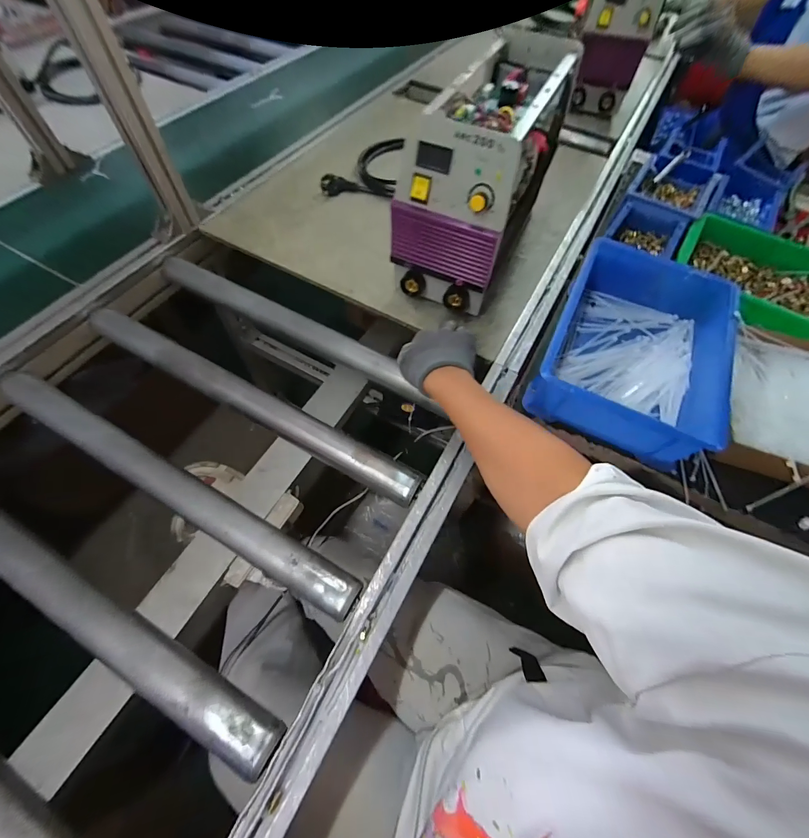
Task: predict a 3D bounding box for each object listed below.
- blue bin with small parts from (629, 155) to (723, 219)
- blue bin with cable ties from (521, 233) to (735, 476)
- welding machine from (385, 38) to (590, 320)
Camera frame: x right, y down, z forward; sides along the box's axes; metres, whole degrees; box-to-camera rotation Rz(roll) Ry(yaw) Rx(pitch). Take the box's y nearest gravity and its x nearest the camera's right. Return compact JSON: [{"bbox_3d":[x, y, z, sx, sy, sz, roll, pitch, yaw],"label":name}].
[{"bbox_3d":[0.483,-0.413,0.671,0.129,0.059,0.192,34,65,15],"label":"blue bin with small parts"},{"bbox_3d":[0.316,-0.093,0.510,0.216,0.097,0.288,25,63,11],"label":"blue bin with cable ties"},{"bbox_3d":[0.121,-0.364,0.565,0.142,0.241,0.338,23,63,10],"label":"welding machine"}]

